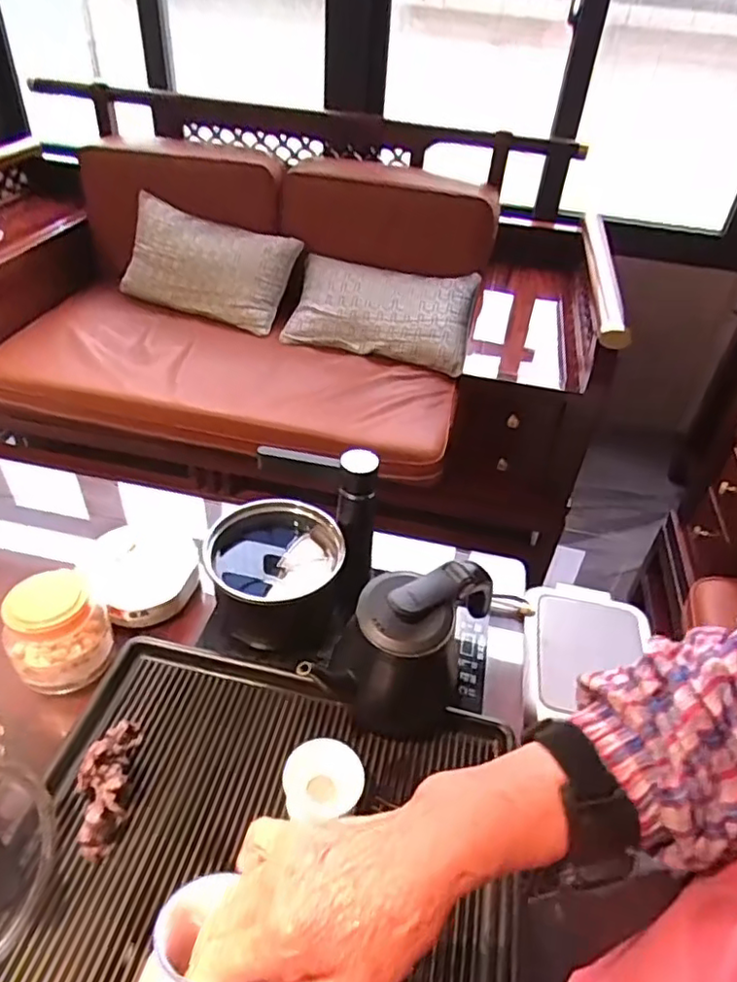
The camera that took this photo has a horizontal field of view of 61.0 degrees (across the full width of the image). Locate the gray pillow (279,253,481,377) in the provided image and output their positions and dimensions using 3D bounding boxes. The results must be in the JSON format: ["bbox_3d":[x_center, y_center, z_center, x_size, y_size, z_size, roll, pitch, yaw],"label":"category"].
[{"bbox_3d":[0.036,-0.462,1.607,0.451,0.135,0.283,10,83,10],"label":"gray pillow"}]

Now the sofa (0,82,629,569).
[{"bbox_3d":[-0.279,-0.473,1.596,1.605,0.731,0.782,10,41,6],"label":"sofa"}]

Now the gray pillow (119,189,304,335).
[{"bbox_3d":[-0.415,-0.585,1.628,0.430,0.253,0.143,16,8,-5],"label":"gray pillow"}]

